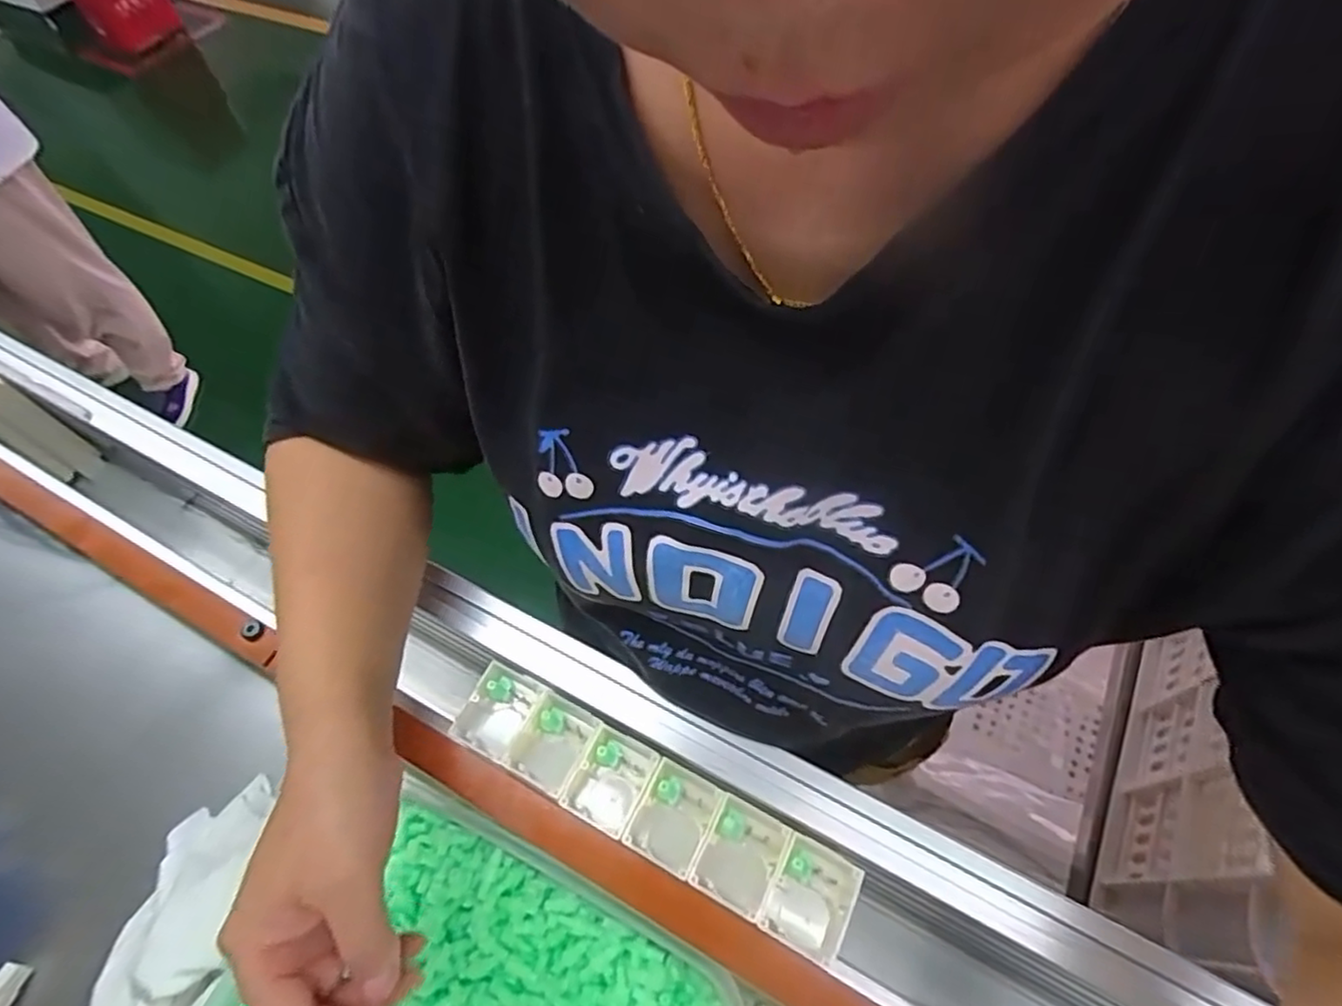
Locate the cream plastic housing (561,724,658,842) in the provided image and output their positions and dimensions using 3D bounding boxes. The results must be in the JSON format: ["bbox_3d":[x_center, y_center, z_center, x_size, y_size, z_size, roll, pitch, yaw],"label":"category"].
[{"bbox_3d":[-0.030,0.140,0.329,0.035,0.013,0.043,23,63,17],"label":"cream plastic housing"}]

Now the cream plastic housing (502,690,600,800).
[{"bbox_3d":[-0.061,0.127,0.342,0.037,0.018,0.042,23,63,17],"label":"cream plastic housing"}]

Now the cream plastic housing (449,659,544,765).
[{"bbox_3d":[-0.092,0.116,0.357,0.036,0.027,0.043,22,62,16],"label":"cream plastic housing"}]

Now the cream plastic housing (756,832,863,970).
[{"bbox_3d":[0.064,0.186,0.308,0.035,0.034,0.043,23,63,17],"label":"cream plastic housing"}]

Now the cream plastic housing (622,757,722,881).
[{"bbox_3d":[0.001,0.153,0.318,0.034,0.011,0.043,23,63,17],"label":"cream plastic housing"}]

